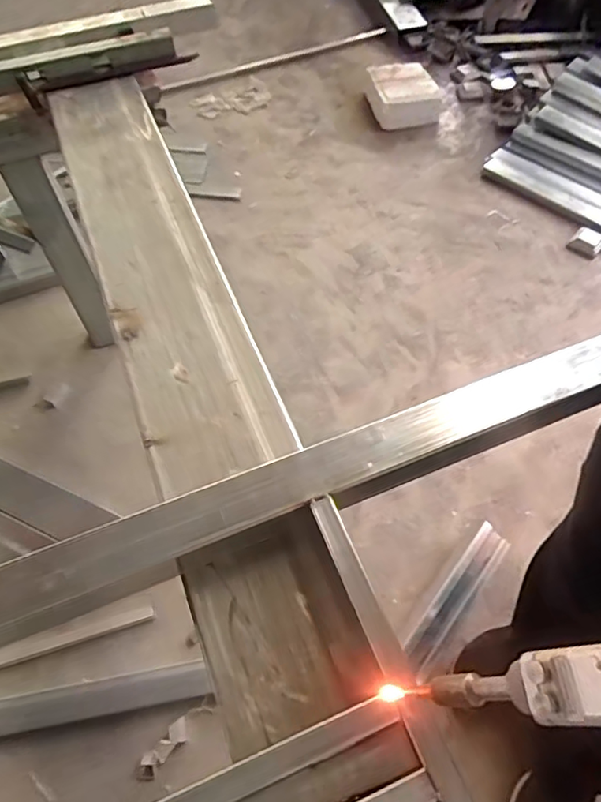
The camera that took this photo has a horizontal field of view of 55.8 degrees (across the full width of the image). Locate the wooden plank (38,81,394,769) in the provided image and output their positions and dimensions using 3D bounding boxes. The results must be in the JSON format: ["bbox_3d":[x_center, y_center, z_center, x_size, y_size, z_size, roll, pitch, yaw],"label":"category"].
[{"bbox_3d":[-0.158,-0.137,0.669,0.150,0.064,0.999,-21,59,-8],"label":"wooden plank"}]

